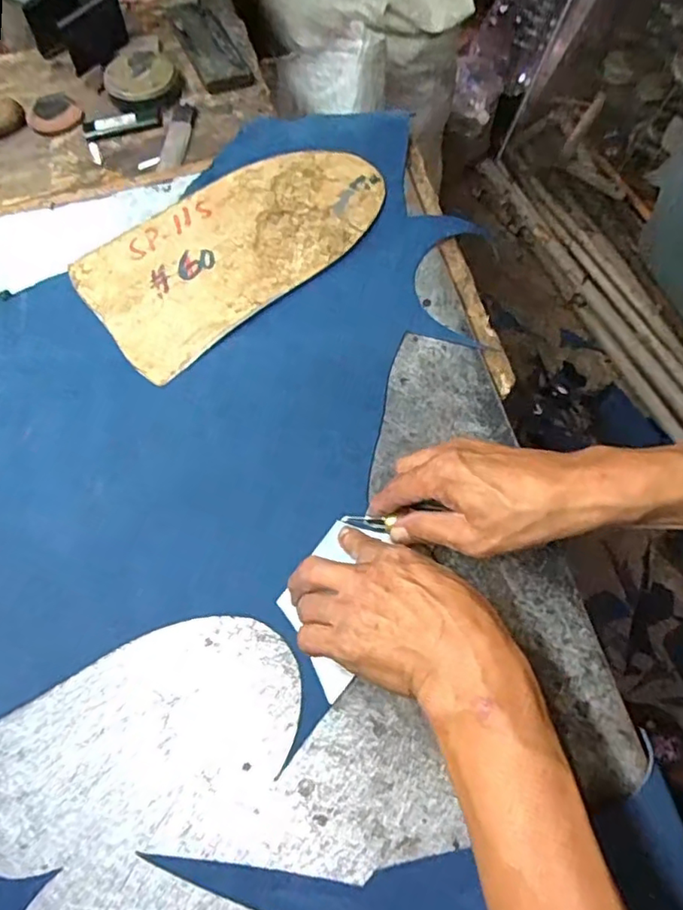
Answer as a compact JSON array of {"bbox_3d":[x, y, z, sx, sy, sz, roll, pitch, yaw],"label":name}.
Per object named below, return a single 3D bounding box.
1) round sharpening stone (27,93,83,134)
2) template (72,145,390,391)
[{"bbox_3d":[-0.307,-0.365,0.631,0.055,0.016,0.044,-24,70,-14],"label":"round sharpening stone"},{"bbox_3d":[-0.092,-0.192,0.530,0.276,0.004,0.138,-37,73,-11],"label":"template"}]

